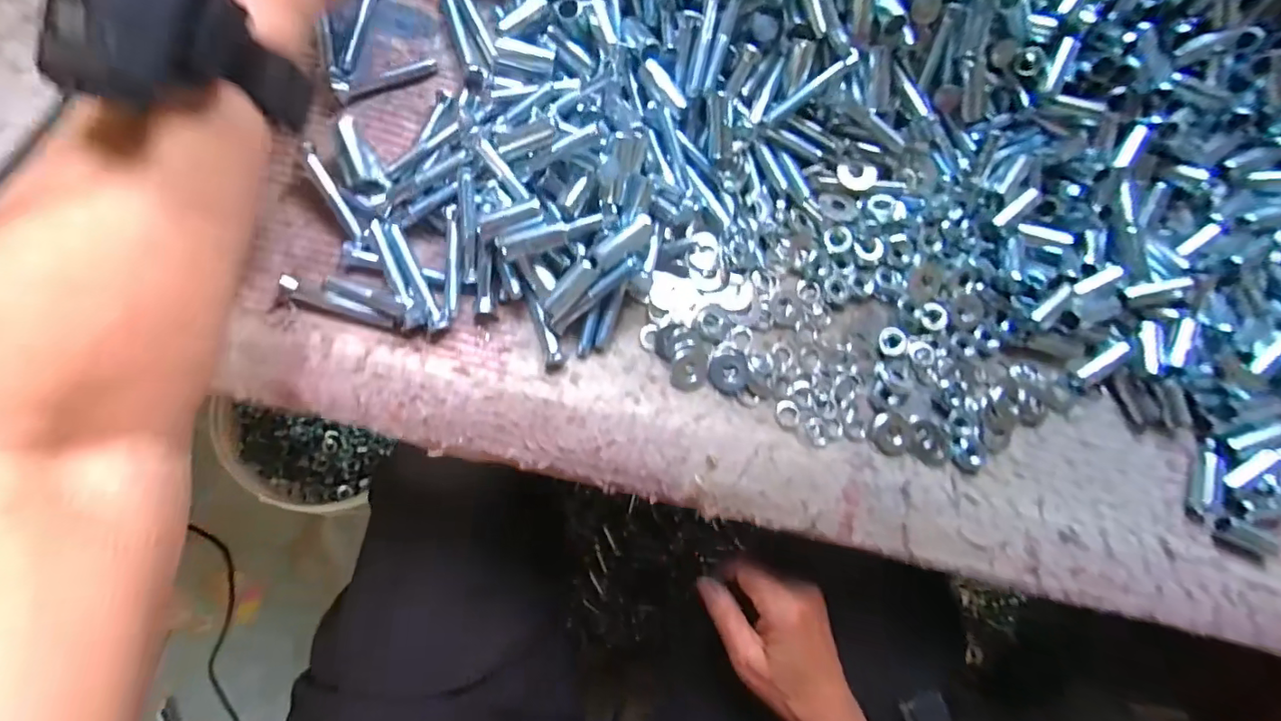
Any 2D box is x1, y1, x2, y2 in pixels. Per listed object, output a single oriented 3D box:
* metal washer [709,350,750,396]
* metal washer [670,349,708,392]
[{"bbox_3d":[0.051,0.008,0.312,0.021,0.004,0.023,-2,83,-8],"label":"metal washer"},{"bbox_3d":[0.028,0.005,0.307,0.019,0.007,0.024,11,82,-6],"label":"metal washer"}]

